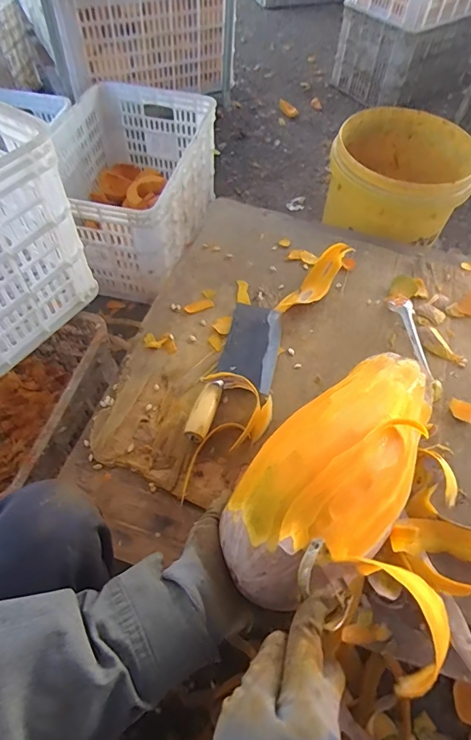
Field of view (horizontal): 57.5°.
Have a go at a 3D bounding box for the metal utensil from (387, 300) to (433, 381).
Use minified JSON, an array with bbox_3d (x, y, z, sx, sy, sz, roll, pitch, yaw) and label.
[{"bbox_3d":[0.289,-0.052,0.696,0.032,0.018,0.145,-11,70,-10],"label":"metal utensil"}]

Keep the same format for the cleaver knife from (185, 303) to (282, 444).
[{"bbox_3d":[0.012,-0.001,0.647,0.088,0.033,0.269,15,56,8],"label":"cleaver knife"}]

